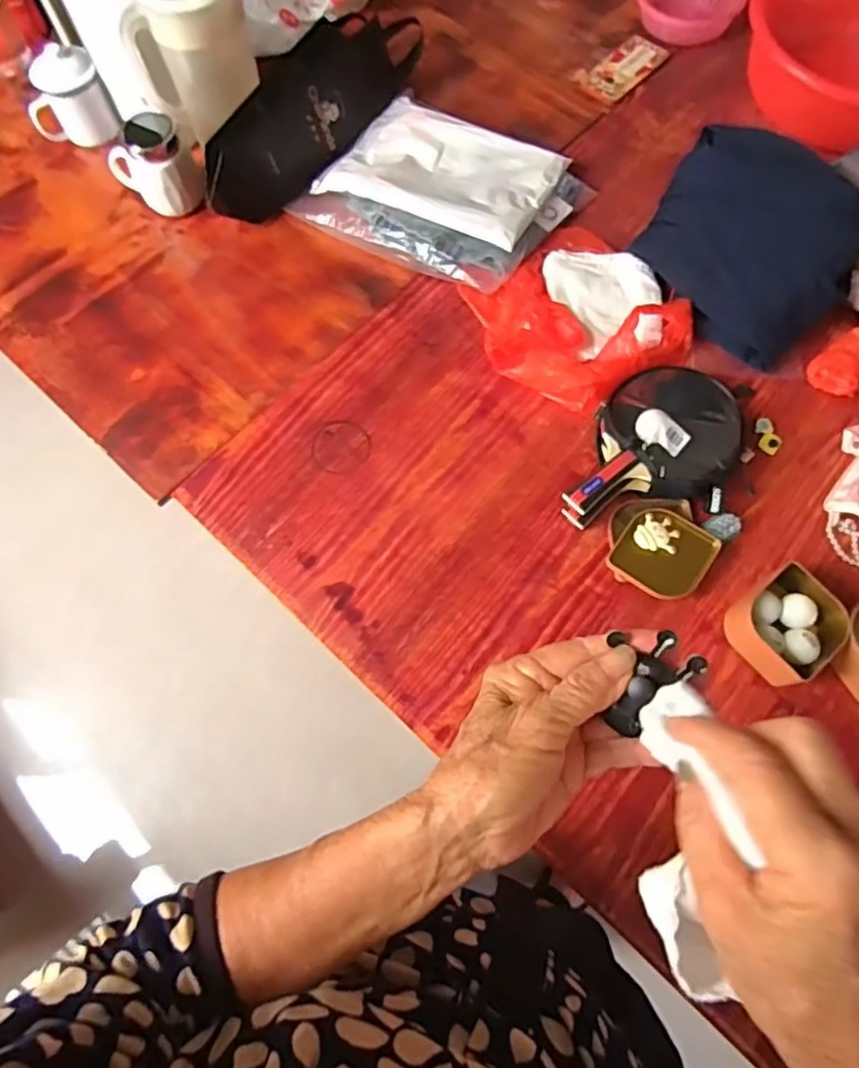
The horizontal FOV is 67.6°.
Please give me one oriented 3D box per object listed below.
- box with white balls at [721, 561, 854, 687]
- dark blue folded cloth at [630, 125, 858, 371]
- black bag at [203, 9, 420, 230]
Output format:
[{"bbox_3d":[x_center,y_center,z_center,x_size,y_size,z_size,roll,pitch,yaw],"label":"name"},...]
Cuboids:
[{"bbox_3d":[0.396,0.102,0.710,0.110,0.052,0.101,-35,73,-11],"label":"box with white balls"},{"bbox_3d":[0.414,-0.375,0.843,0.261,0.066,0.230,43,110,22],"label":"dark blue folded cloth"},{"bbox_3d":[-0.172,-0.612,0.945,0.124,0.113,0.418,30,73,11],"label":"black bag"}]

